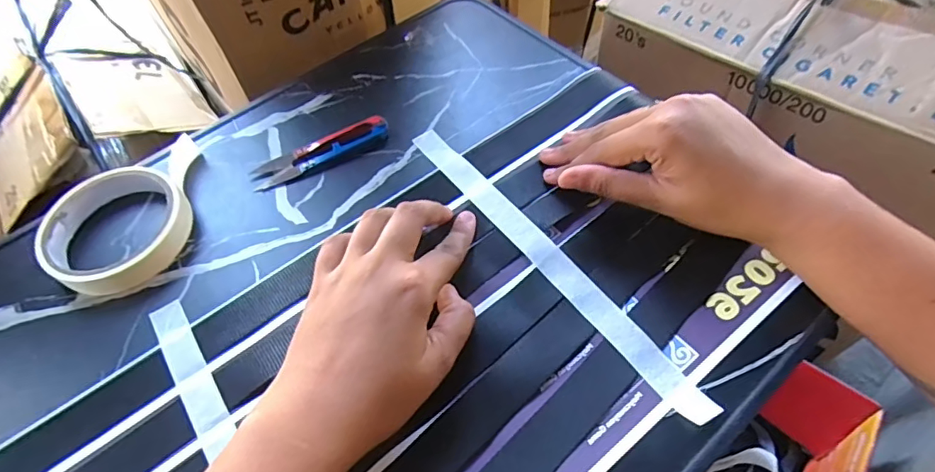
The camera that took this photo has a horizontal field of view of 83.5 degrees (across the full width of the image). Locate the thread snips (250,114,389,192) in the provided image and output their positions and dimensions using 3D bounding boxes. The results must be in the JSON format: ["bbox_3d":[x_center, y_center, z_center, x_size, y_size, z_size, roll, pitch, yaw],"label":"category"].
[{"bbox_3d":[-0.106,-0.062,0.378,0.101,0.008,0.025,-26,62,-12],"label":"thread snips"}]

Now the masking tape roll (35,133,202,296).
[{"bbox_3d":[-0.238,-0.016,0.362,0.085,0.024,0.119,-7,60,-1],"label":"masking tape roll"}]

